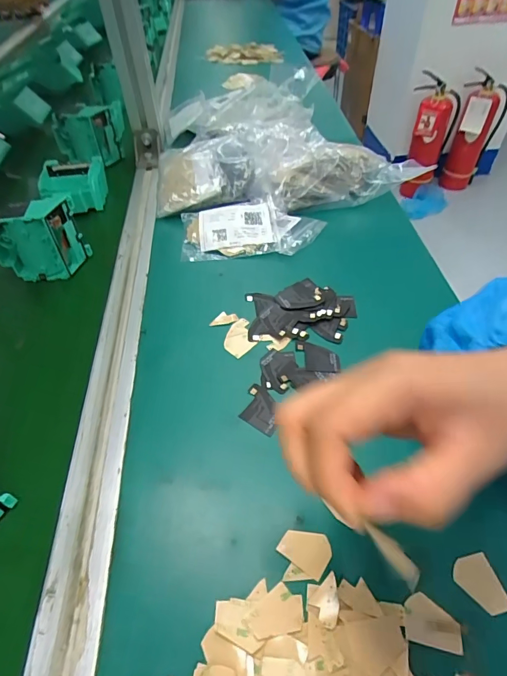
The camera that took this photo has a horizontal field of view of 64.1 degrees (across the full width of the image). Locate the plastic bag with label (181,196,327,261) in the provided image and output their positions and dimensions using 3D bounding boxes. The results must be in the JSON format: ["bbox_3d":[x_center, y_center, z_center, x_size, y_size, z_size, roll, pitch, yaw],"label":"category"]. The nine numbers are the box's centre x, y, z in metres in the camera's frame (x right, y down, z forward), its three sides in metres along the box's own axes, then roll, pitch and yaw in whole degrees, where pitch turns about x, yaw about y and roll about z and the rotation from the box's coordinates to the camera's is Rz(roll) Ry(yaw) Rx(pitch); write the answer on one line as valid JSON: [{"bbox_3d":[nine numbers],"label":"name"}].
[{"bbox_3d":[-0.003,-0.124,0.452,0.154,0.022,0.079,-4,47,1],"label":"plastic bag with label"}]

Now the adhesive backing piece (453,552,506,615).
[{"bbox_3d":[0.131,0.142,0.233,0.023,0.004,0.030,-15,50,-3],"label":"adhesive backing piece"}]

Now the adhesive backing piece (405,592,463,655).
[{"bbox_3d":[0.098,0.155,0.221,0.029,0.004,0.023,8,48,12],"label":"adhesive backing piece"}]

